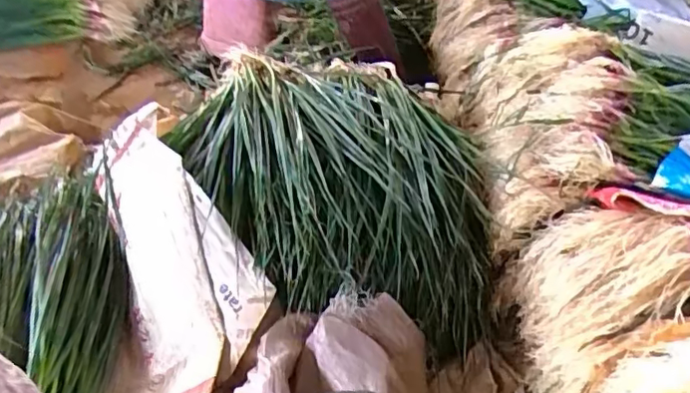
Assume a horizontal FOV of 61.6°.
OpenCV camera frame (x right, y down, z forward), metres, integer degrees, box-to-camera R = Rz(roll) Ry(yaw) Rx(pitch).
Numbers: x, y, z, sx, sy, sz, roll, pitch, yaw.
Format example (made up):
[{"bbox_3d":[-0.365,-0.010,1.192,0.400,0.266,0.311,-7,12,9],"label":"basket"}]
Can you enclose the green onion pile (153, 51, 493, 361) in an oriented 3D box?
[{"bbox_3d":[-0.040,-0.042,1.068,0.528,0.187,0.644,-2,42,-9],"label":"green onion pile"}]

